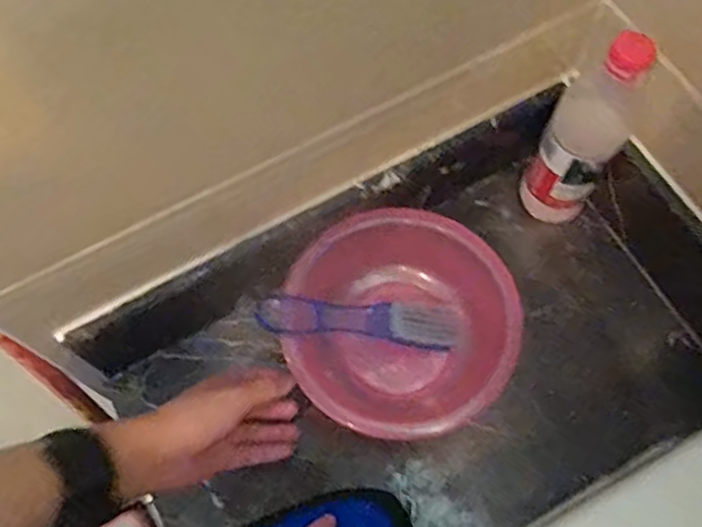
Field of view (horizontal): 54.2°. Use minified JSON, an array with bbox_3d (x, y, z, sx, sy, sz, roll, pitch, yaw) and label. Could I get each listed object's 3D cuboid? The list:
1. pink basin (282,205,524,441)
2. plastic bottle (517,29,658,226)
[{"bbox_3d":[0.041,0.058,0.599,0.191,0.090,0.184,0,67,1],"label":"pink basin"},{"bbox_3d":[0.198,-0.107,0.588,0.061,0.212,0.056,28,70,13],"label":"plastic bottle"}]

